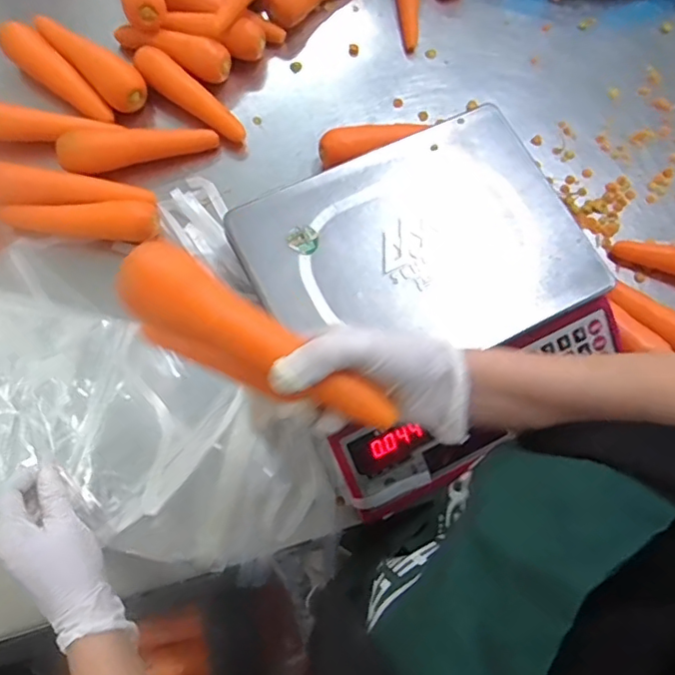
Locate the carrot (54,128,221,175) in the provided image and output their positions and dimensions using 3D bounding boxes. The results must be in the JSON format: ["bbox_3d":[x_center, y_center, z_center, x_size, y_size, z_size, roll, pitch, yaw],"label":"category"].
[{"bbox_3d":[-0.218,-0.208,0.622,0.164,0.038,0.038,-12,72,-6],"label":"carrot"}]

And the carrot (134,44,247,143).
[{"bbox_3d":[-0.171,-0.278,0.651,0.152,0.039,0.034,39,74,10],"label":"carrot"}]

